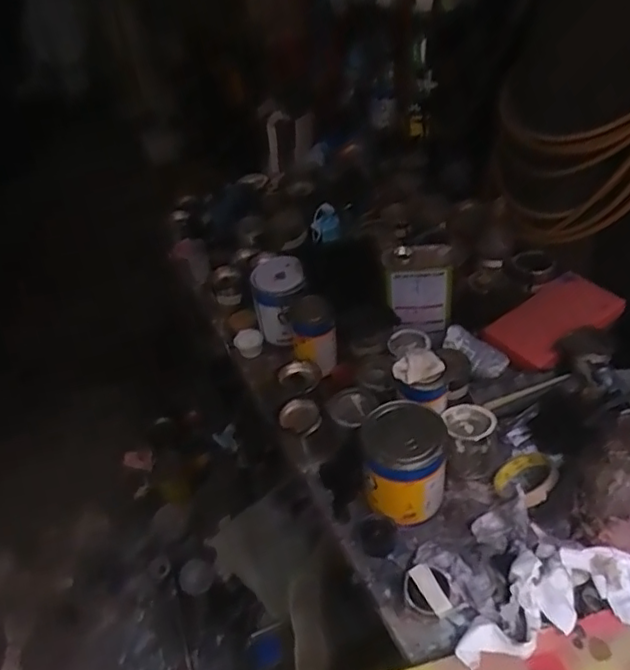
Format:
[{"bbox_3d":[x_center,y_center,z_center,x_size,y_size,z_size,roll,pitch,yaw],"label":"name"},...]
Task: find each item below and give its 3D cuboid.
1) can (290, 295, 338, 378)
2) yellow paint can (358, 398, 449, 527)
[{"bbox_3d":[-0.001,-0.001,0.936,0.070,0.112,0.073,-5,39,4],"label":"can"},{"bbox_3d":[0.113,0.169,0.743,0.099,0.130,0.098,-5,38,4],"label":"yellow paint can"}]

